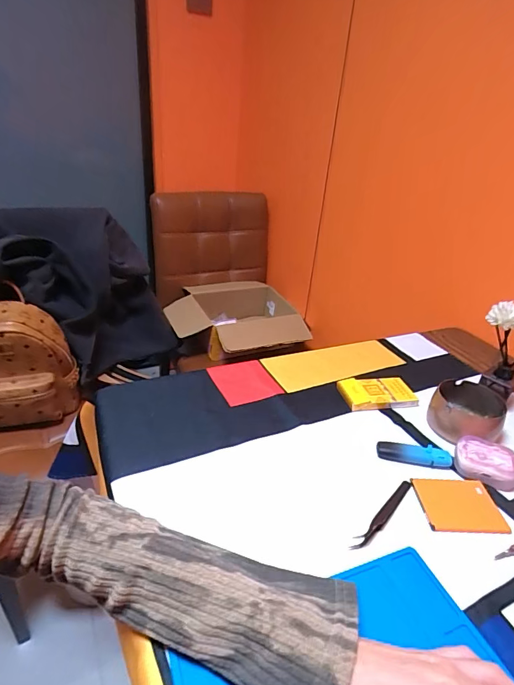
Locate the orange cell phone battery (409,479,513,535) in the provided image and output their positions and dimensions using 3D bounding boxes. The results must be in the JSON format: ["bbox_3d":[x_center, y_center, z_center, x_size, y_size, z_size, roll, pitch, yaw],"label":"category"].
[{"bbox_3d":[0.210,0.169,0.424,0.080,0.004,0.066,4,30,-1],"label":"orange cell phone battery"}]

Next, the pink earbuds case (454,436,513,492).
[{"bbox_3d":[0.282,0.143,0.459,0.106,0.025,0.049,19,33,24],"label":"pink earbuds case"}]

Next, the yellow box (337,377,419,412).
[{"bbox_3d":[0.171,0.071,0.578,0.107,0.014,0.062,-4,31,-14],"label":"yellow box"}]

